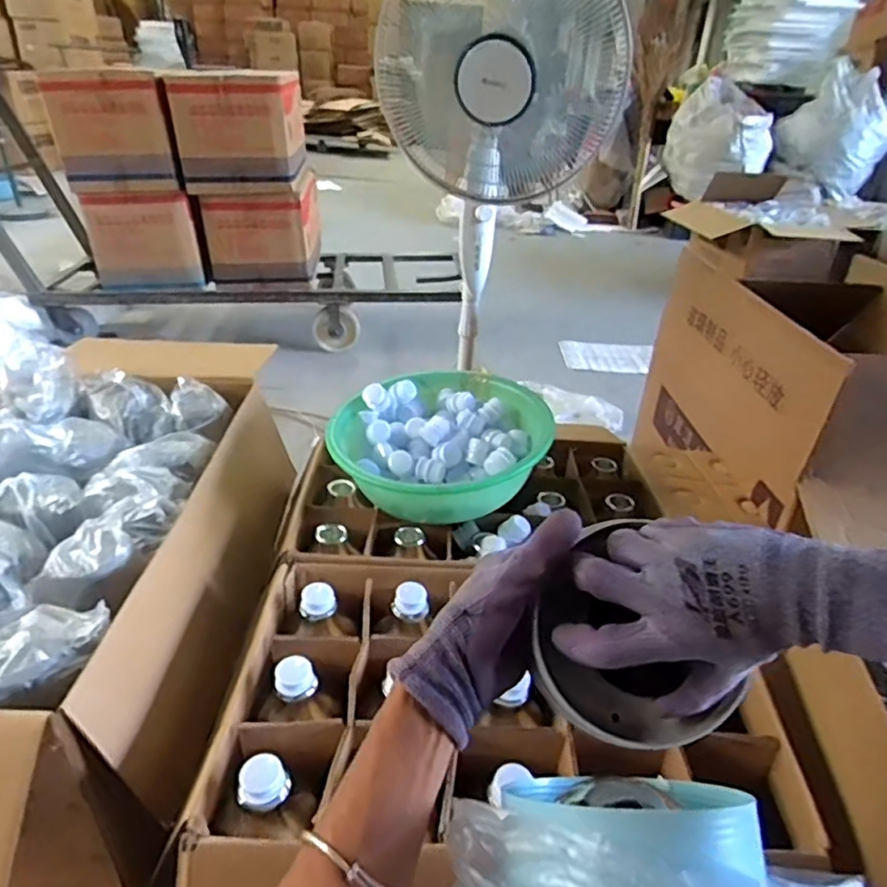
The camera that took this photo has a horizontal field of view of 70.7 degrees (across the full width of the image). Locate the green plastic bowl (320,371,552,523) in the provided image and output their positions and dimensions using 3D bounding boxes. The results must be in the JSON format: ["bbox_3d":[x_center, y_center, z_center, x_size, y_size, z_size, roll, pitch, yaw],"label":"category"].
[{"bbox_3d":[0.000,-0.007,0.968,0.297,0.099,0.294,3,30,-2],"label":"green plastic bowl"}]

